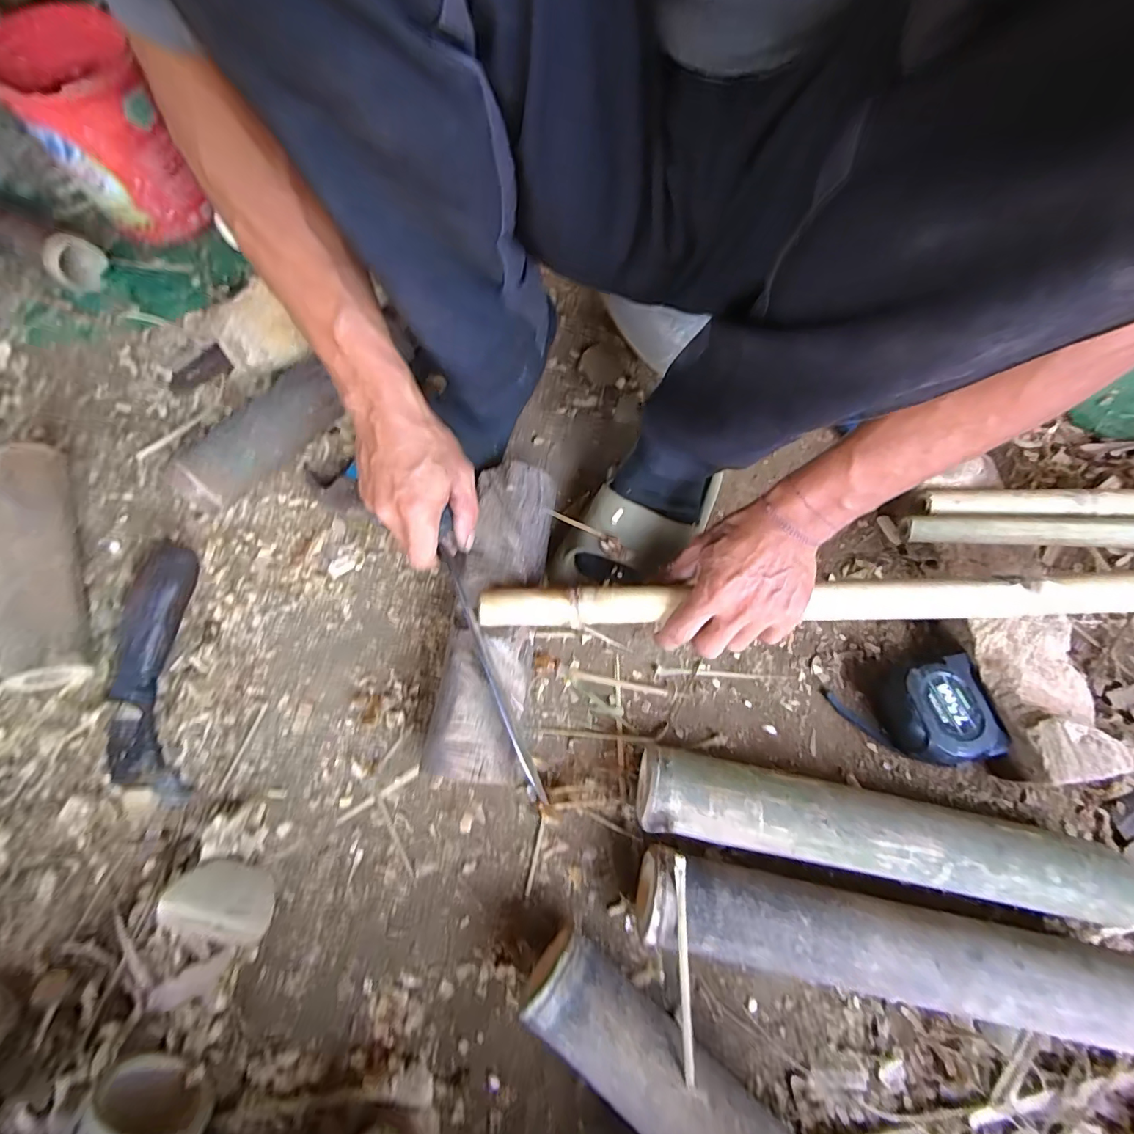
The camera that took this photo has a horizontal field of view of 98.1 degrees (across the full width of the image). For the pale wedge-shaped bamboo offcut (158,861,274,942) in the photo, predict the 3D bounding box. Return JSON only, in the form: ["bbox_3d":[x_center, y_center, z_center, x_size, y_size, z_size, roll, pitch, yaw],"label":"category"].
[{"bbox_3d":[-0.257,0.248,0.368,0.072,0.012,0.046,24,52,-13],"label":"pale wedge-shaped bamboo offcut"}]

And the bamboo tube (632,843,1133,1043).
[{"bbox_3d":[0.221,0.267,0.346,0.339,0.052,0.058,12,69,4],"label":"bamboo tube"}]

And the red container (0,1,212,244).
[{"bbox_3d":[-0.520,-0.496,0.554,0.121,0.156,0.140,-35,73,-13],"label":"red container"}]

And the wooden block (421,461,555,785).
[{"bbox_3d":[-0.060,0.038,0.429,0.068,0.062,0.267,6,69,2],"label":"wooden block"}]

